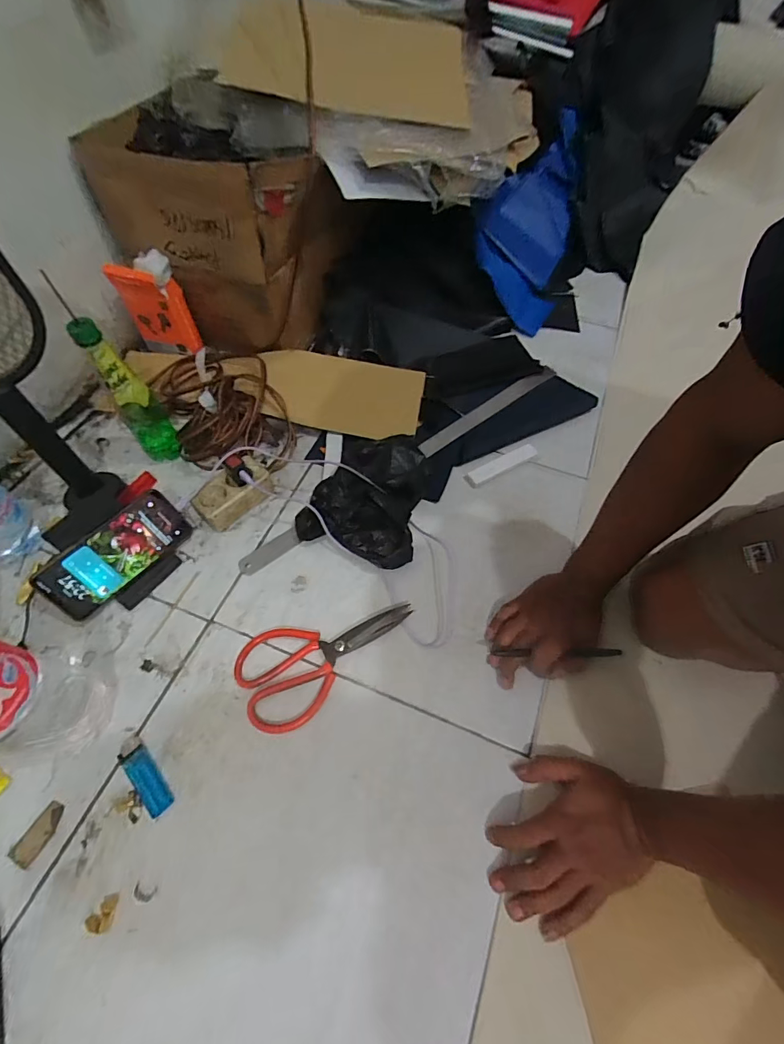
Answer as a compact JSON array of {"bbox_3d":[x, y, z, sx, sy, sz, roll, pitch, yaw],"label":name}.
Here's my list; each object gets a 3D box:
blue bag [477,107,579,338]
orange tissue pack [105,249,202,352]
[{"bbox_3d":[0.287,-0.631,0.916,0.191,0.096,0.496,16,79,9],"label":"blue bag"},{"bbox_3d":[-0.401,-0.367,0.750,0.119,0.163,0.033,7,58,9],"label":"orange tissue pack"}]

